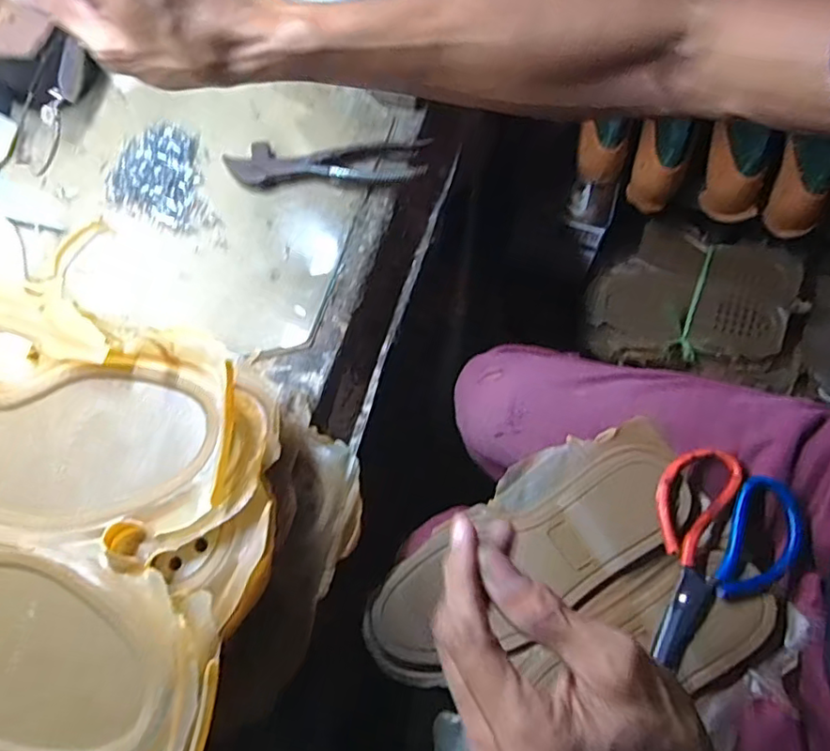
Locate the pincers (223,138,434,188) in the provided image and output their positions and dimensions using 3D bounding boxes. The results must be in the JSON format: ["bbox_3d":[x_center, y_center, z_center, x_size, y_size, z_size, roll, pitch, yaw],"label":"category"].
[{"bbox_3d":[-0.083,-0.197,0.547,0.185,0.017,0.041,3,72,3],"label":"pincers"}]

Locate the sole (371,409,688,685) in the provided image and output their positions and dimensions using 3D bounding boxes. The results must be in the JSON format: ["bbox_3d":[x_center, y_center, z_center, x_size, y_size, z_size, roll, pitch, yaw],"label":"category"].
[{"bbox_3d":[0.089,0.135,0.475,0.285,0.017,0.112,-31,59,-8],"label":"sole"}]

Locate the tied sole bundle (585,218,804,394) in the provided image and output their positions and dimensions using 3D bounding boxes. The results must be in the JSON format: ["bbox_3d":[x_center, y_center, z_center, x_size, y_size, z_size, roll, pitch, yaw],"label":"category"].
[{"bbox_3d":[0.467,-0.130,0.986,0.339,0.085,0.244,13,73,6],"label":"tied sole bundle"}]

